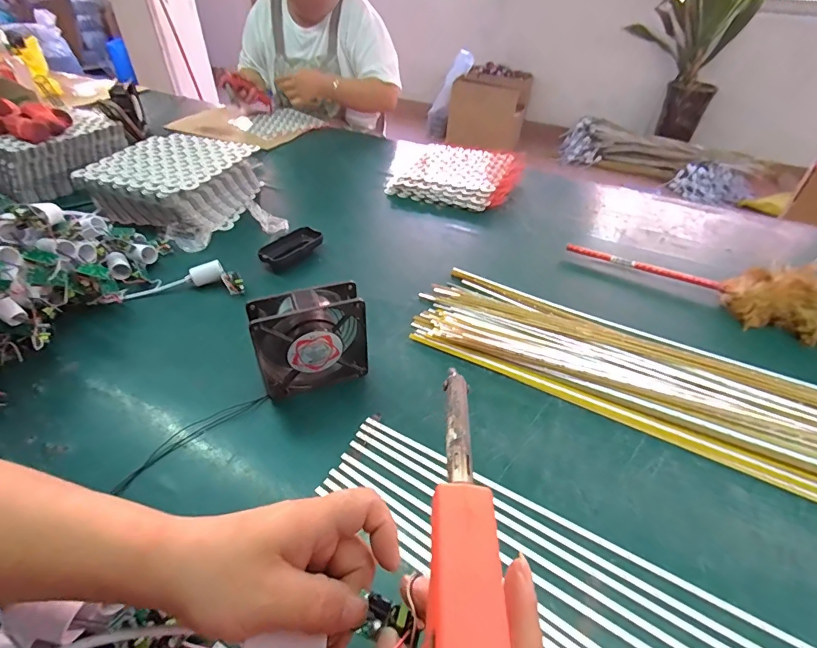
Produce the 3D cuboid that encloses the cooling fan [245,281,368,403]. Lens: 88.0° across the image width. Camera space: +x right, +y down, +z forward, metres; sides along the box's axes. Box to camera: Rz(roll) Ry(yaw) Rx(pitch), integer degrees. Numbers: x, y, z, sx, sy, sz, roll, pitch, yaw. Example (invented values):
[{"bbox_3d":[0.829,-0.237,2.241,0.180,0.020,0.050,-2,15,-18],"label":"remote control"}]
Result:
[{"bbox_3d":[-0.108,0.020,0.480,0.123,0.121,0.041,-15,43,-17],"label":"cooling fan"}]

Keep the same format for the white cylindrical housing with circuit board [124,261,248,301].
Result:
[{"bbox_3d":[-0.333,-0.063,0.637,0.170,0.038,0.054,1,42,-1],"label":"white cylindrical housing with circuit board"}]

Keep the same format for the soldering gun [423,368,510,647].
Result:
[{"bbox_3d":[0.024,0.088,0.198,0.028,0.035,0.167,3,35,3],"label":"soldering gun"}]

